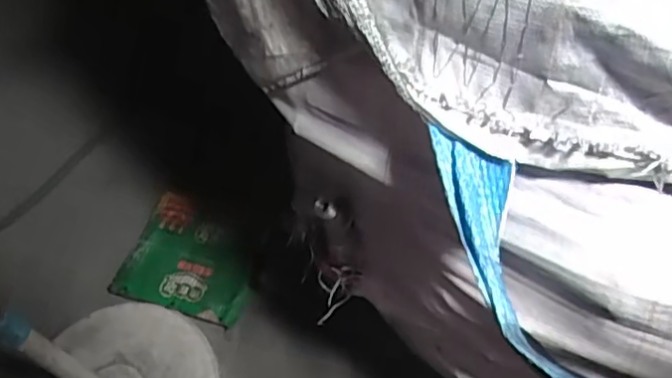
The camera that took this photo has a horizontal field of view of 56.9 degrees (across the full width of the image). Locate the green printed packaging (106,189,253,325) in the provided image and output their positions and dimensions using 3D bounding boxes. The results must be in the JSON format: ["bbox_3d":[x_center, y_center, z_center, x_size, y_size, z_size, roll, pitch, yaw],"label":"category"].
[{"bbox_3d":[-0.296,0.147,1.350,0.283,0.052,0.265,14,60,13],"label":"green printed packaging"}]

